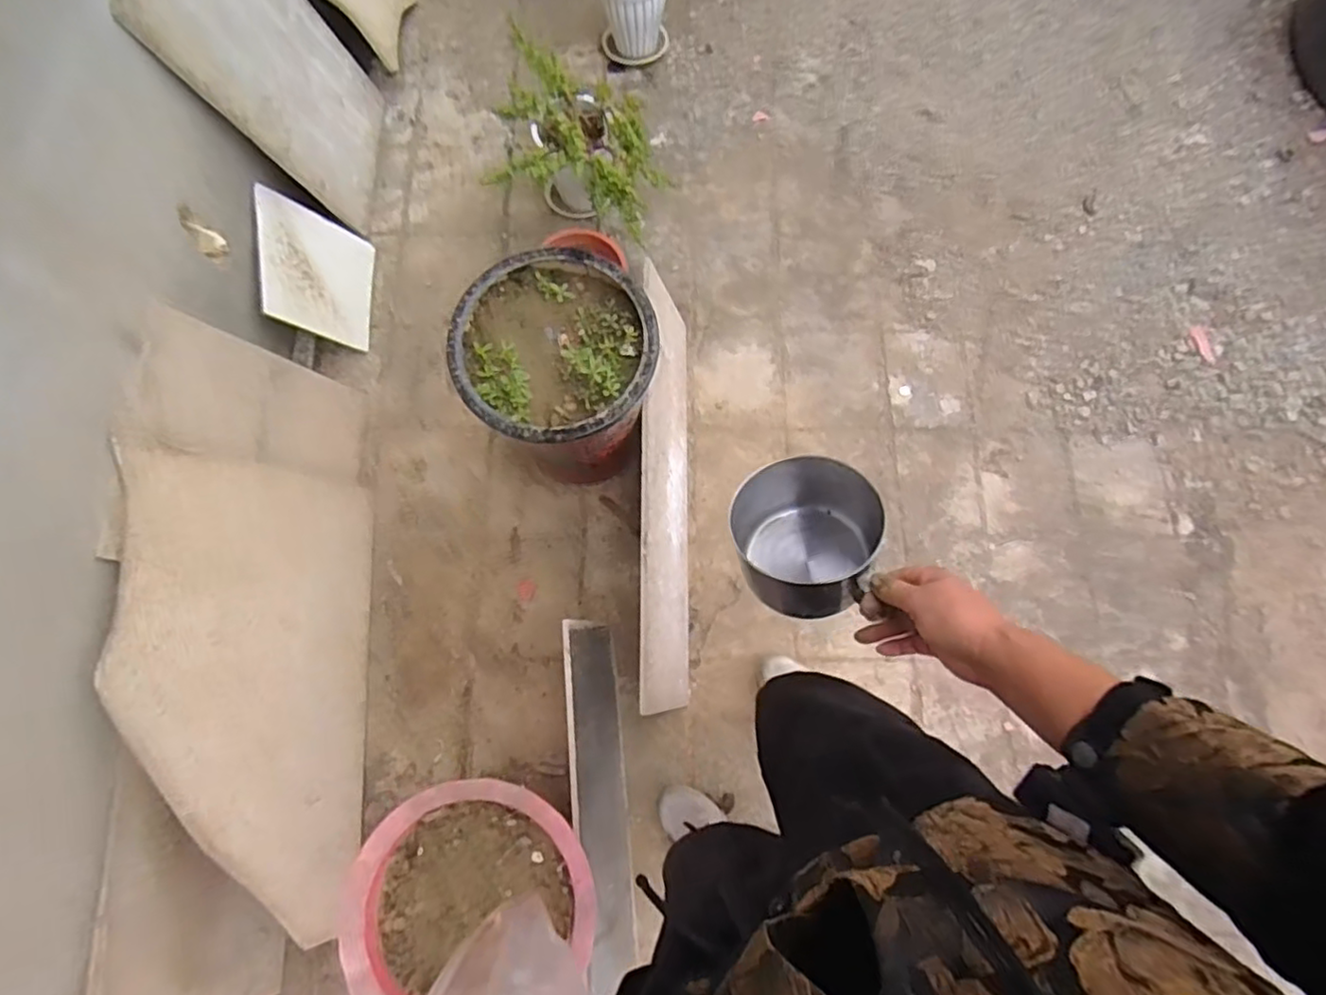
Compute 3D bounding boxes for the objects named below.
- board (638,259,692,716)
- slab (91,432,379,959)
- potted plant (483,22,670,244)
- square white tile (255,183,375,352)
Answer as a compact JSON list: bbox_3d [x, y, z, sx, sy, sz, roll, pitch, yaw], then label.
[{"bbox_3d":[0.007,-0.021,1.274,0.016,0.295,0.800,-4,79,16],"label":"board"},{"bbox_3d":[-0.669,0.318,1.134,0.017,0.435,0.774,-14,76,23],"label":"slab"},{"bbox_3d":[-0.171,-0.748,1.476,0.333,0.280,0.321,9,76,3],"label":"potted plant"},{"bbox_3d":[-0.742,-0.479,1.450,0.017,0.250,0.268,-4,81,33],"label":"square white tile"}]

